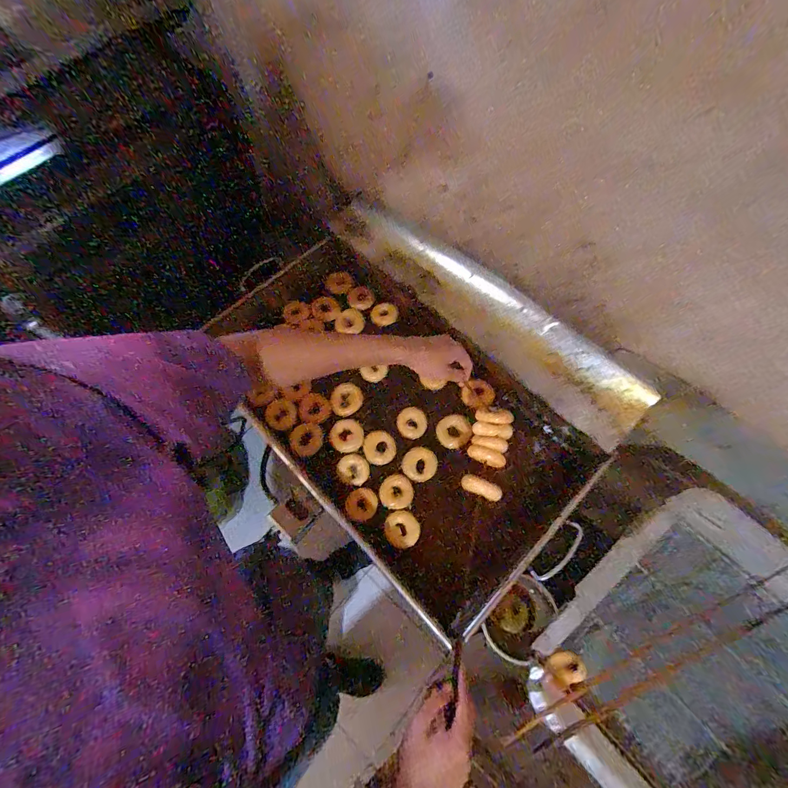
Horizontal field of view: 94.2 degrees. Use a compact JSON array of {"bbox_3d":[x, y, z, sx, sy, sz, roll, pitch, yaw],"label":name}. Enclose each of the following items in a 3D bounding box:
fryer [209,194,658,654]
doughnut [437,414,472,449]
[{"bbox_3d":[0.030,-0.019,0.807,0.806,0.223,0.578,41,74,16],"label":"fryer"},{"bbox_3d":[0.139,0.087,0.850,0.074,0.022,0.078,0,68,1],"label":"doughnut"}]

